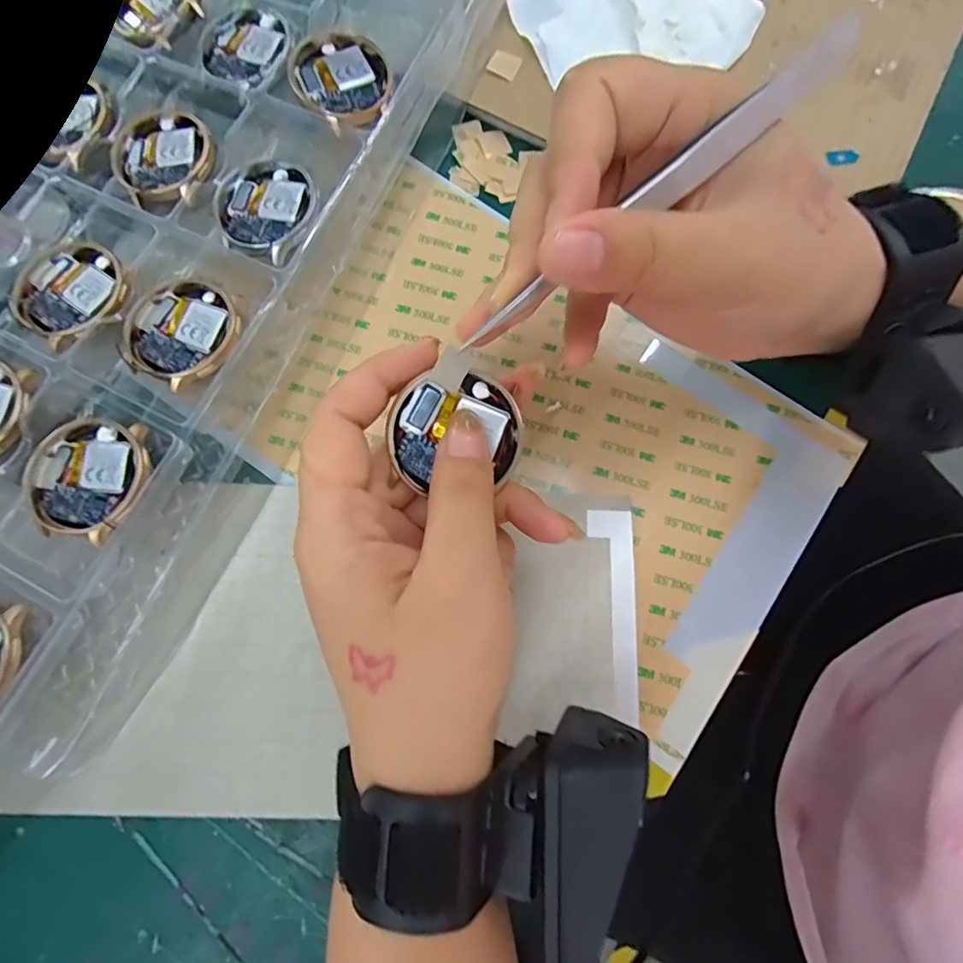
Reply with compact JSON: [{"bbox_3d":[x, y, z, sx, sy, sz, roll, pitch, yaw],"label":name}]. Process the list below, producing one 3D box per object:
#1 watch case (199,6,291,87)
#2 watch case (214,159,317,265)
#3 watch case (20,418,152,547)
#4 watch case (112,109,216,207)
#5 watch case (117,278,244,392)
[{"bbox_3d":[-0.109,-0.204,0.244,0.046,0.006,0.040,29,79,4],"label":"watch case"},{"bbox_3d":[-0.093,-0.120,0.225,0.042,0.005,0.047,20,78,2],"label":"watch case"},{"bbox_3d":[-0.151,-0.002,0.198,0.044,0.004,0.045,14,78,1],"label":"watch case"},{"bbox_3d":[-0.143,-0.147,0.235,0.045,0.005,0.049,-4,78,-3],"label":"watch case"},{"bbox_3d":[-0.122,-0.062,0.212,0.046,0.006,0.045,25,78,4],"label":"watch case"}]

